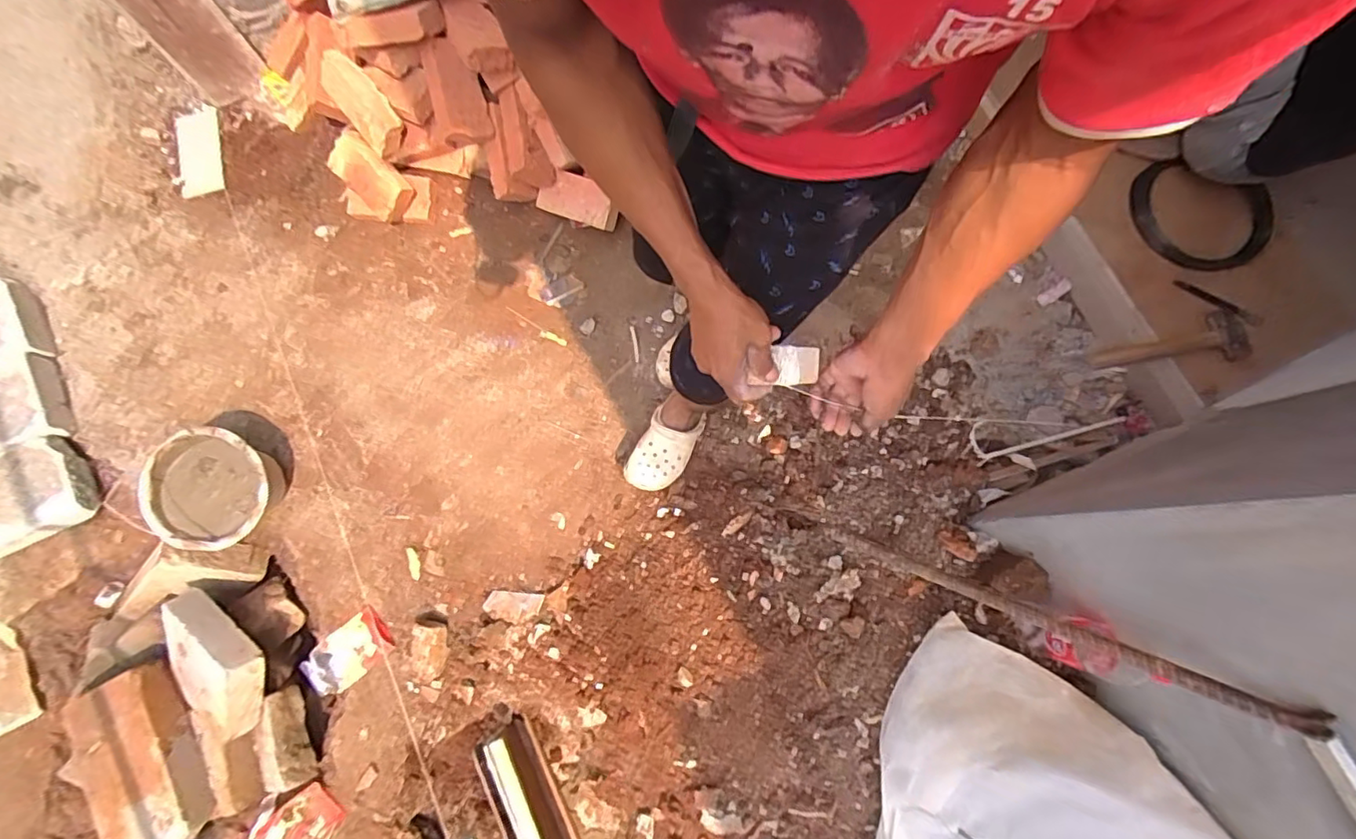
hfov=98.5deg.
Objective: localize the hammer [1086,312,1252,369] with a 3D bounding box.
[{"bbox_3d":[1.068,-0.158,1.281,0.305,0.027,0.107,-11,77,12],"label":"hammer"}]

